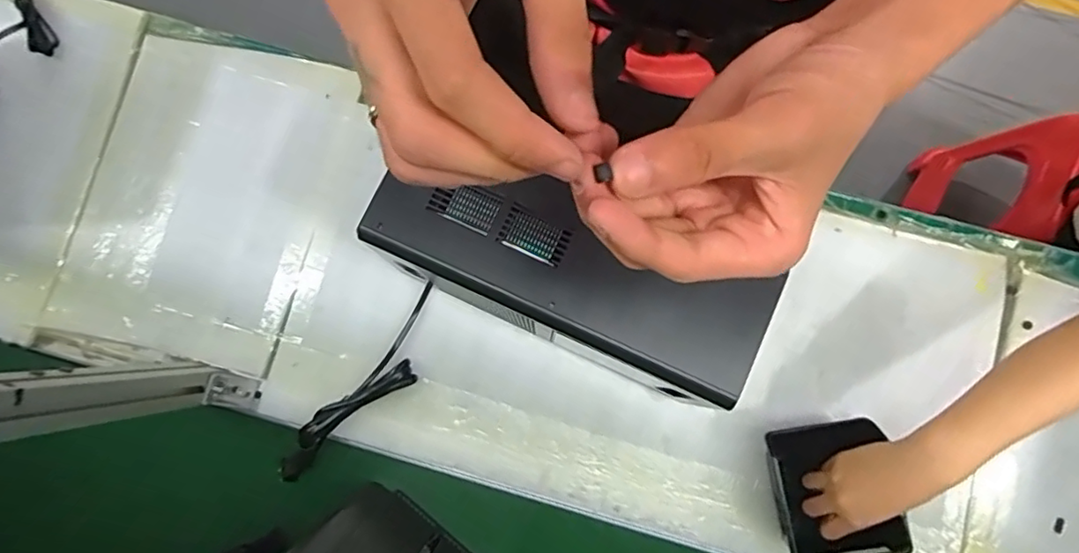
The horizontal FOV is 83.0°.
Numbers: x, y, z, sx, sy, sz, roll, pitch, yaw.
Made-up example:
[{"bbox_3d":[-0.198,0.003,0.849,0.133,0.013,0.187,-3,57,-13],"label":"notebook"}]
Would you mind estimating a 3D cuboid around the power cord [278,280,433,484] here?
[{"bbox_3d":[-0.192,0.132,0.693,0.059,0.045,0.269,38,88,5],"label":"power cord"}]

